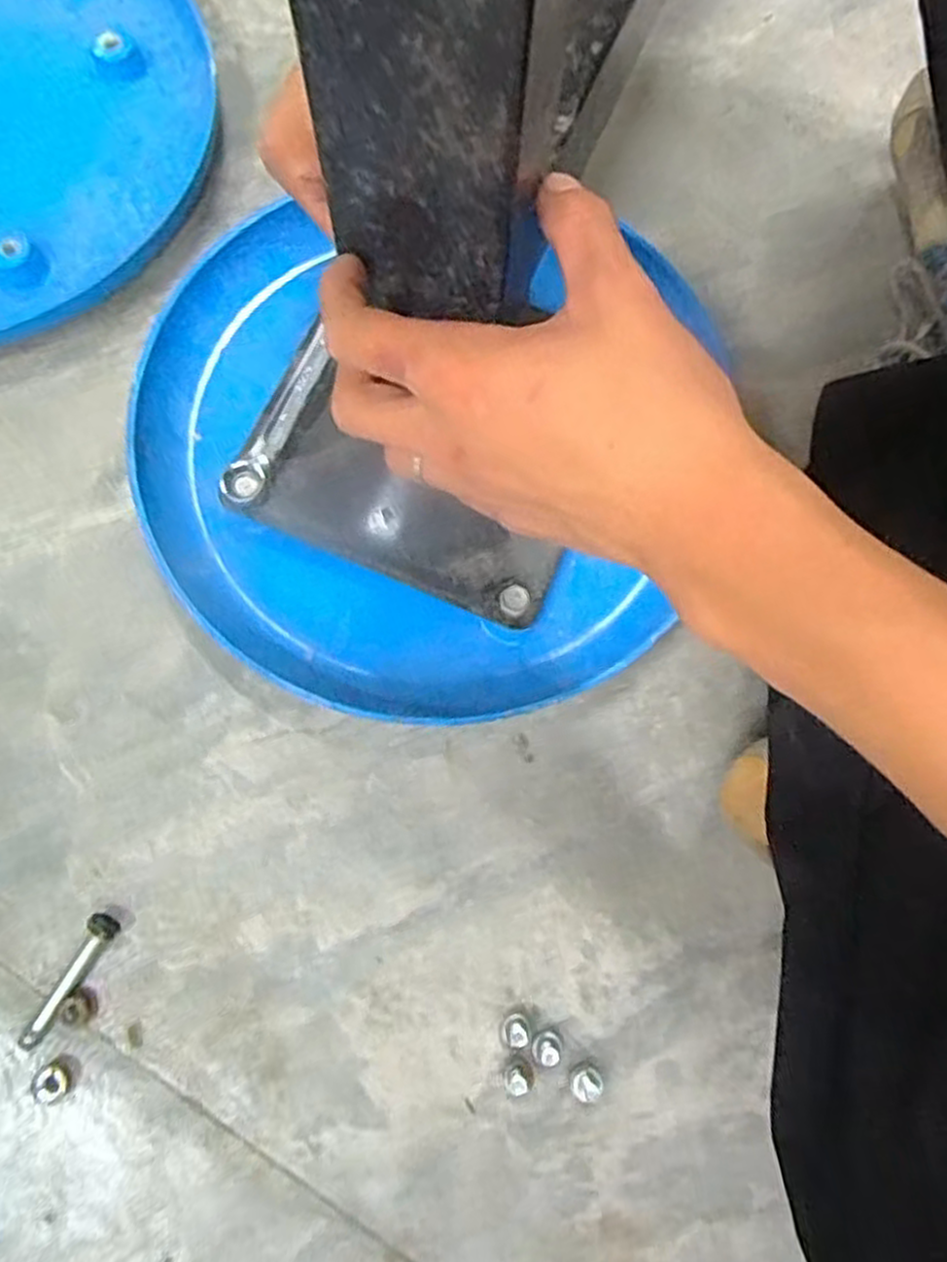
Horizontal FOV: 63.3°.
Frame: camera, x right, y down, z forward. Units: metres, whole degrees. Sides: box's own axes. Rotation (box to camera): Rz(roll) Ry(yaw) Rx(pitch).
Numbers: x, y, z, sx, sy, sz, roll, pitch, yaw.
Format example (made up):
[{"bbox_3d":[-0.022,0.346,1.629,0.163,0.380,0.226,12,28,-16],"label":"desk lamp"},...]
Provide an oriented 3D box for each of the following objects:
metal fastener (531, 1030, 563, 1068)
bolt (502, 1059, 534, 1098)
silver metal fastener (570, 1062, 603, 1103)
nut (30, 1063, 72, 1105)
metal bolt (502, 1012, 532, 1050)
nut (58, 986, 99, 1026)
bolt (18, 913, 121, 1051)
[{"bbox_3d":[0.032,0.181,0.332,0.013,0.014,0.012,-13,78,-4],"label":"metal fastener"},{"bbox_3d":[0.019,0.193,0.331,0.014,0.010,0.012,-25,79,-7],"label":"bolt"},{"bbox_3d":[0.049,0.196,0.332,0.013,0.011,0.015,34,79,6],"label":"silver metal fastener"},{"bbox_3d":[-0.181,0.193,0.327,0.017,0.006,0.015,-31,80,-8],"label":"nut"},{"bbox_3d":[0.018,0.174,0.335,0.012,0.014,0.011,0,77,-1],"label":"metal bolt"},{"bbox_3d":[-0.171,0.163,0.332,0.016,0.004,0.014,-39,81,-9],"label":"nut"},{"bbox_3d":[-0.178,0.152,0.335,0.013,0.008,0.061,34,79,6],"label":"bolt"}]

